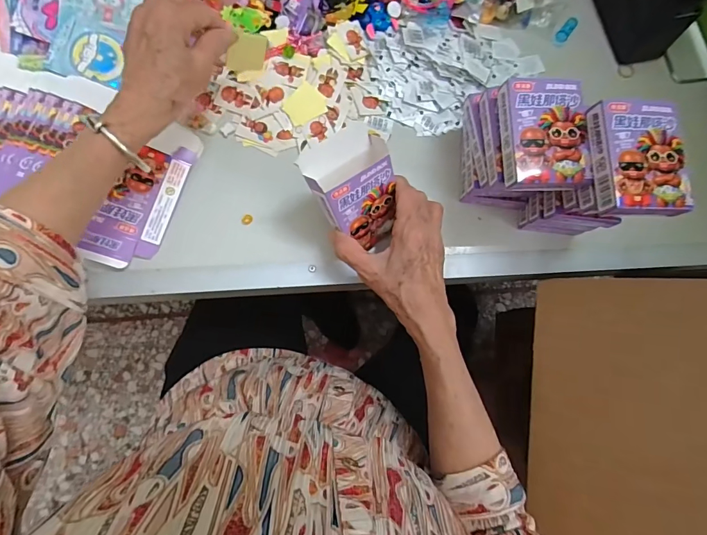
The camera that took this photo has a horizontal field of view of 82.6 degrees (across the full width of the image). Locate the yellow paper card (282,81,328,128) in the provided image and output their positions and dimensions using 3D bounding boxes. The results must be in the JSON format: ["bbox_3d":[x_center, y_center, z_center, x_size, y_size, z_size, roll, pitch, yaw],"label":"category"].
[{"bbox_3d":[-0.052,-0.171,0.425,0.037,0.006,0.035,-38,92,-6],"label":"yellow paper card"}]

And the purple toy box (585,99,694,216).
[{"bbox_3d":[0.228,-0.087,0.320,0.064,0.025,0.091,0,80,-7],"label":"purple toy box"}]

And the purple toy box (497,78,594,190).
[{"bbox_3d":[0.161,-0.111,0.338,0.065,0.022,0.090,-2,80,-7],"label":"purple toy box"}]

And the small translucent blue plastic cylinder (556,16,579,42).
[{"bbox_3d":[0.254,-0.282,0.479,0.014,0.011,0.030,37,85,-4],"label":"small translucent blue plastic cylinder"}]

